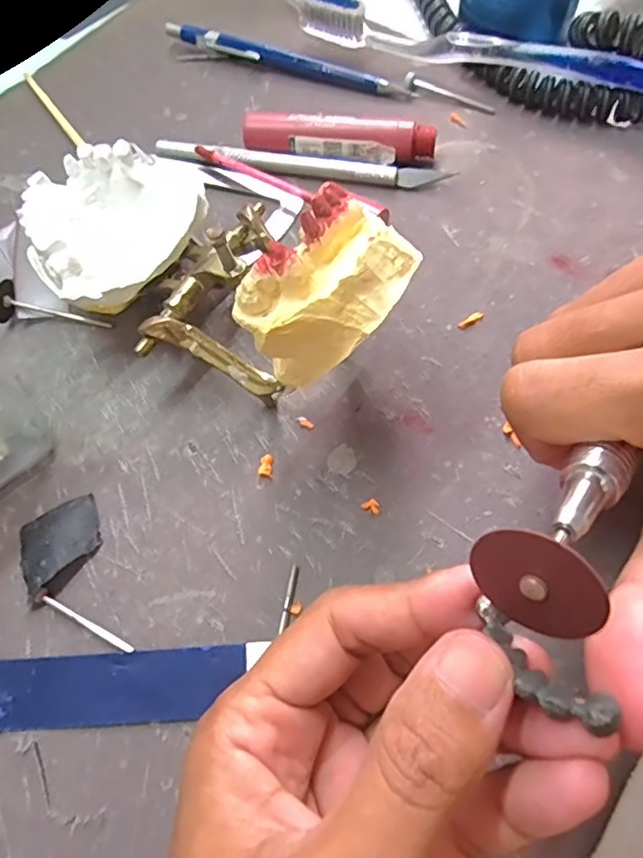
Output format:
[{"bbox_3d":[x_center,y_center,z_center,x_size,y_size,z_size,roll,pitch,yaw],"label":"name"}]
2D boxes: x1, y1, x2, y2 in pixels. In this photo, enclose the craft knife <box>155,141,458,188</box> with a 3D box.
[{"bbox_3d":[-0.011,-0.120,0.264,0.135,0.011,0.012,10,67,8],"label":"craft knife"}]

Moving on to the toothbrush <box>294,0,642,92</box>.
[{"bbox_3d":[0.075,-0.178,0.275,0.184,0.027,0.011,21,69,12],"label":"toothbrush"}]

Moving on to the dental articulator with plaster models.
[{"bbox_3d":[-0.044,-0.063,0.194,0.157,0.066,0.075,34,72,17],"label":"dental articulator with plaster models"}]

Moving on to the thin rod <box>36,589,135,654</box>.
[{"bbox_3d":[-0.078,0.063,0.188,0.039,0.004,0.004,25,70,14],"label":"thin rod"}]

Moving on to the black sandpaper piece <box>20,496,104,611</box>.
[{"bbox_3d":[-0.091,0.039,0.199,0.027,0.008,0.027,-23,67,-7],"label":"black sandpaper piece"}]

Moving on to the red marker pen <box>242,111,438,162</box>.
[{"bbox_3d":[0.008,-0.133,0.263,0.087,0.018,0.014,8,67,7],"label":"red marker pen"}]

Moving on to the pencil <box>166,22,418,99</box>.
[{"bbox_3d":[-0.019,-0.188,0.294,0.135,0.011,0.009,19,68,11],"label":"pencil"}]

